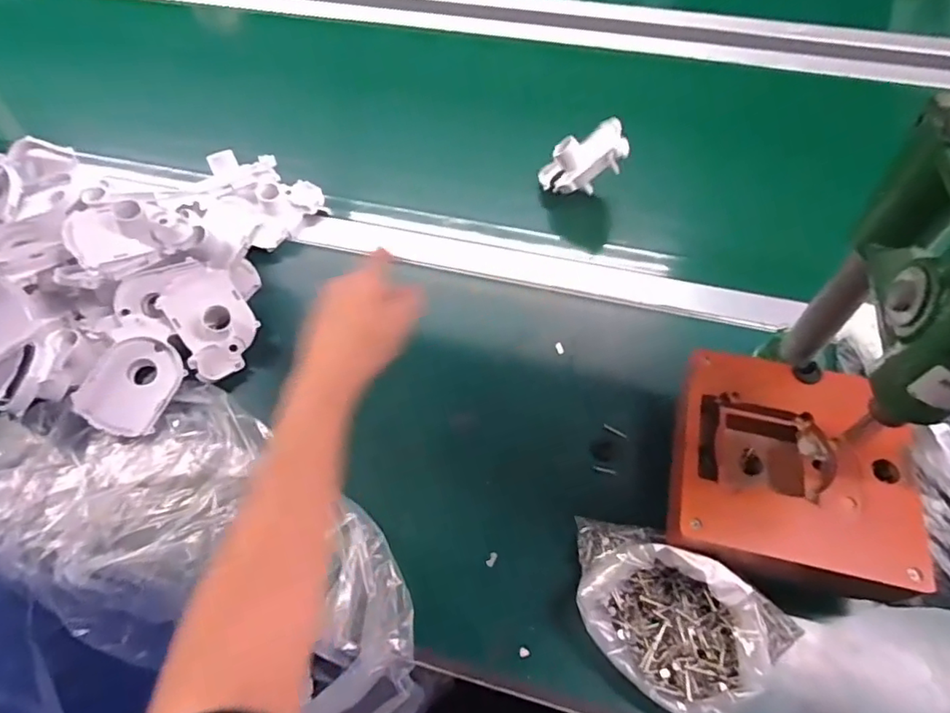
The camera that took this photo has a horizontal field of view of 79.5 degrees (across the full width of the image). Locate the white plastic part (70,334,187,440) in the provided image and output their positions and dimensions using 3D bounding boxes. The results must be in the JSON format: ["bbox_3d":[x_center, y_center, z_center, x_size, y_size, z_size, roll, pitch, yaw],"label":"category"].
[{"bbox_3d":[-0.307,0.024,0.511,0.071,0.013,0.087,25,74,-9],"label":"white plastic part"}]

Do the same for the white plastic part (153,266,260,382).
[{"bbox_3d":[-0.248,-0.035,0.540,0.068,0.020,0.108,-30,86,-23],"label":"white plastic part"}]

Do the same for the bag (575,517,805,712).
[{"bbox_3d":[0.132,0.175,0.388,0.147,0.054,0.093,30,64,19],"label":"bag"}]

